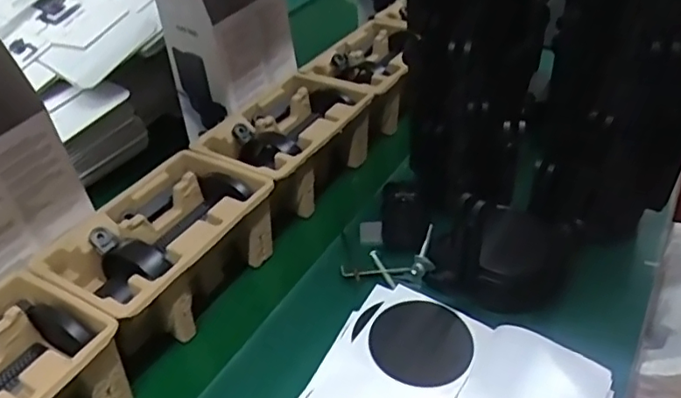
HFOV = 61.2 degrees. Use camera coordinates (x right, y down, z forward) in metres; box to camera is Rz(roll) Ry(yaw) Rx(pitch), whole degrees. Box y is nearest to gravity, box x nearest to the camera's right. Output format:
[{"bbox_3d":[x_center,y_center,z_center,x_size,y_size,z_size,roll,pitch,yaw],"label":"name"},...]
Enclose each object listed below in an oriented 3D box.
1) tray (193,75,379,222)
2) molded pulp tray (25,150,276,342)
[{"bbox_3d":[-0.072,-0.072,0.776,0.159,0.093,0.219,21,45,29],"label":"tray"},{"bbox_3d":[-0.189,0.060,0.634,0.144,0.100,0.225,20,44,28],"label":"molded pulp tray"}]

